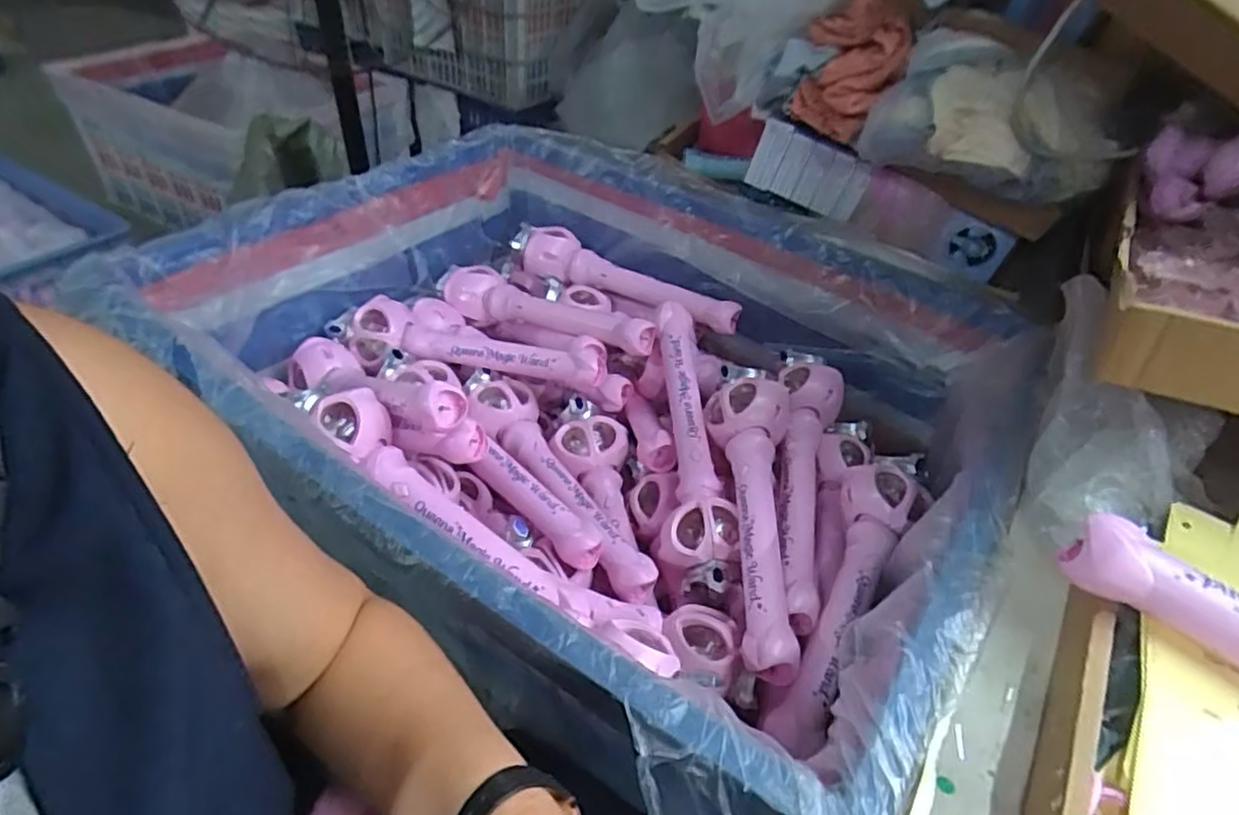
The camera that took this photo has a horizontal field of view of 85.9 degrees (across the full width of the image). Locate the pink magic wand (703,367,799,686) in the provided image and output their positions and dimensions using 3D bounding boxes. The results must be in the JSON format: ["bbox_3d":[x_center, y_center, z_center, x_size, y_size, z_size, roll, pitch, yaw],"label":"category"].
[{"bbox_3d":[0.129,0.094,0.670,0.084,0.072,0.336,8,42,2],"label":"pink magic wand"}]

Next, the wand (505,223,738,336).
[{"bbox_3d":[0.003,-0.185,0.937,0.346,0.063,0.059,18,43,13],"label":"wand"}]

